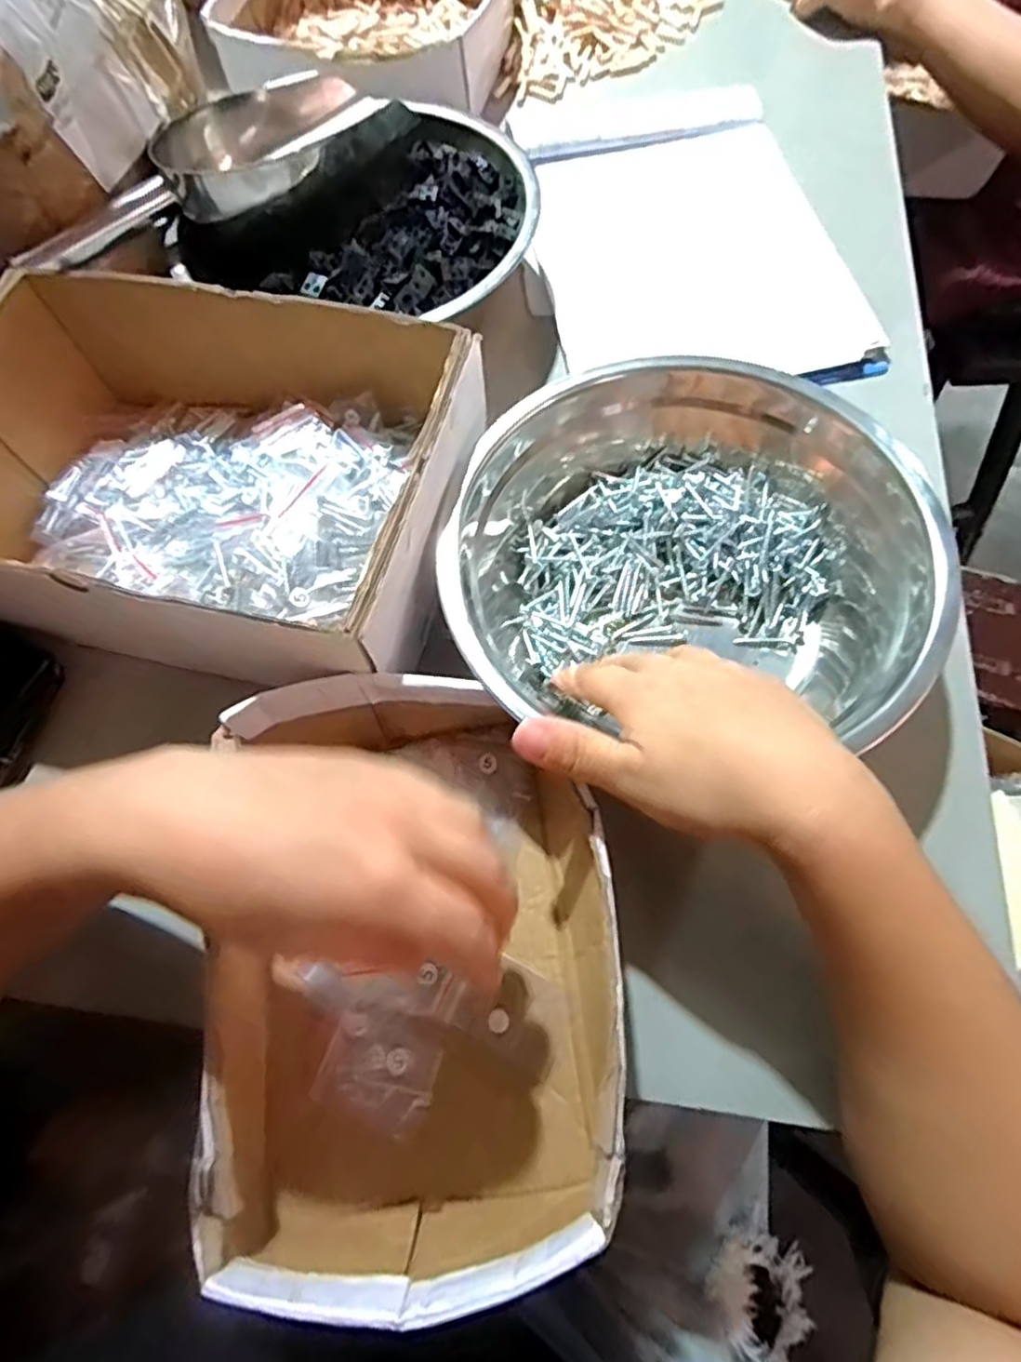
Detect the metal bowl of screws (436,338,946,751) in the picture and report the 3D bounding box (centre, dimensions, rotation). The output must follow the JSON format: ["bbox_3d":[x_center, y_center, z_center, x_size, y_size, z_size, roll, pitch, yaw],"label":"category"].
[{"bbox_3d":[0.092,-0.065,0.374,0.240,0.074,0.227,7,68,6],"label":"metal bowl of screws"}]

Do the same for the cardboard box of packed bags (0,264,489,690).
[{"bbox_3d":[-0.177,-0.117,0.389,0.293,0.094,0.220,16,69,9],"label":"cardboard box of packed bags"}]

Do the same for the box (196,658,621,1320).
[{"bbox_3d":[-0.039,0.119,0.306,0.163,0.069,0.236,-5,67,1],"label":"box"}]

